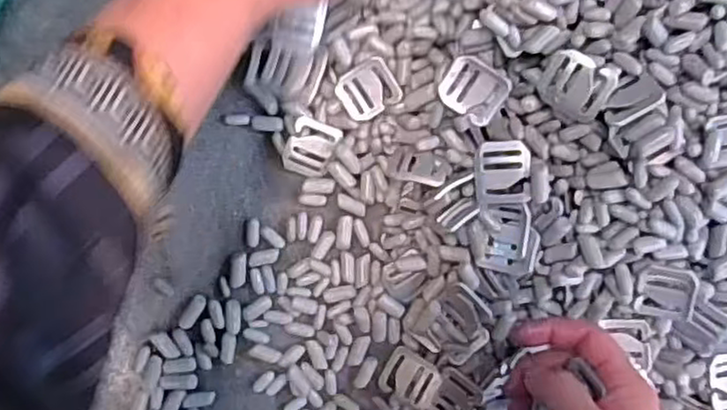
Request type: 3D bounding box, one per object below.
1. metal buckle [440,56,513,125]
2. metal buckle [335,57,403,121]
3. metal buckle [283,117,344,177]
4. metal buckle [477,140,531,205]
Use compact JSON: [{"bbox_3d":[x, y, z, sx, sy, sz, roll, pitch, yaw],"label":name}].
[{"bbox_3d":[0.062,-0.064,0.382,0.035,0.011,0.030,33,113,12],"label":"metal buckle"},{"bbox_3d":[0.003,-0.068,0.407,0.033,0.004,0.030,-30,102,15],"label":"metal buckle"},{"bbox_3d":[-0.032,-0.035,0.423,0.028,0.008,0.033,24,89,-6],"label":"metal buckle"},{"bbox_3d":[0.080,-0.018,0.388,0.029,0.008,0.035,-5,94,23],"label":"metal buckle"}]

